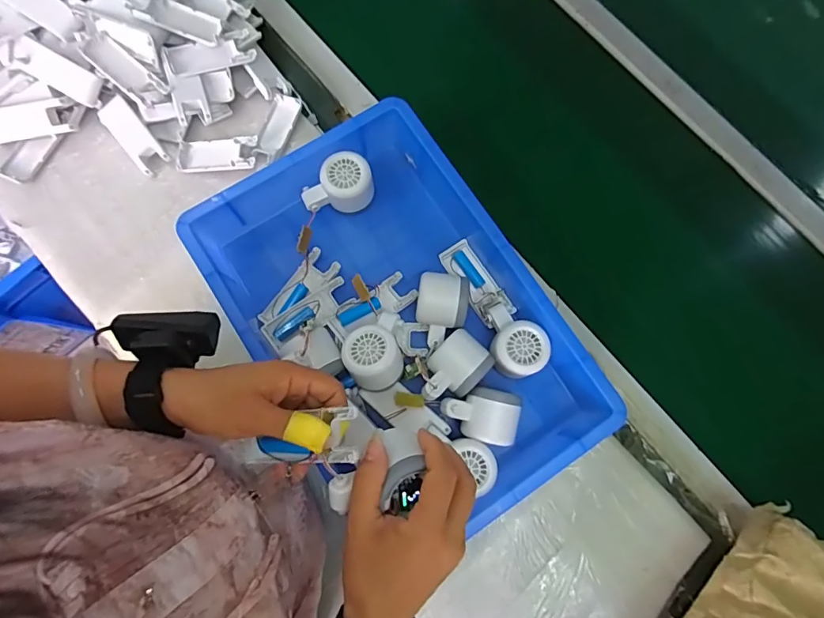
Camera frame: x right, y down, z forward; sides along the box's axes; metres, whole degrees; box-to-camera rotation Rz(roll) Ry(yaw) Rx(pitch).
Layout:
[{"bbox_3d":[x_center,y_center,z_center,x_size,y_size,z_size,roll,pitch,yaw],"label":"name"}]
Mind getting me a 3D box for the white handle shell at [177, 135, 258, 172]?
[{"bbox_3d":[-0.243,-0.191,0.582,0.100,0.020,0.042,-1,78,-1],"label":"white handle shell"}]

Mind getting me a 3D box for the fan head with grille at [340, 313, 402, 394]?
[{"bbox_3d":[-0.041,0.043,0.496,0.062,0.048,0.083,-6,78,-2],"label":"fan head with grille"}]

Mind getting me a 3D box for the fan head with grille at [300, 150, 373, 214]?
[{"bbox_3d":[-0.087,-0.141,0.551,0.083,0.053,0.055,-22,79,-5],"label":"fan head with grille"}]

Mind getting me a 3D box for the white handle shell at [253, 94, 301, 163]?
[{"bbox_3d":[-0.171,-0.231,0.597,0.035,0.009,0.090,19,78,3],"label":"white handle shell"}]

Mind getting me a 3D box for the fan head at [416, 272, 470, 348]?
[{"bbox_3d":[0.032,0.002,0.517,0.056,0.043,0.076,9,78,1],"label":"fan head"}]

